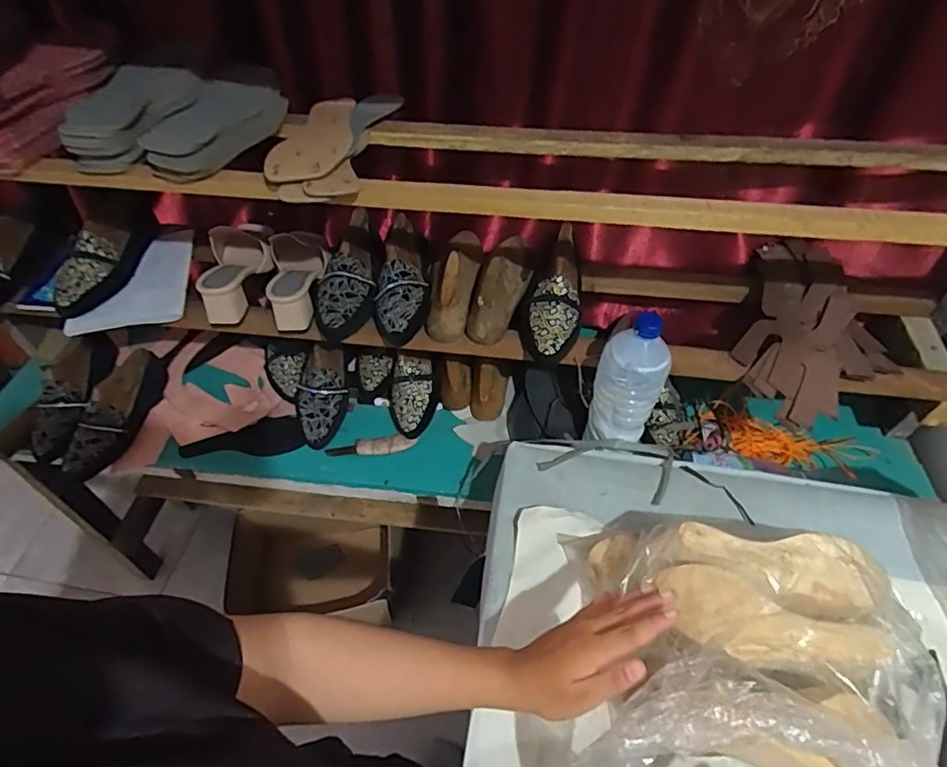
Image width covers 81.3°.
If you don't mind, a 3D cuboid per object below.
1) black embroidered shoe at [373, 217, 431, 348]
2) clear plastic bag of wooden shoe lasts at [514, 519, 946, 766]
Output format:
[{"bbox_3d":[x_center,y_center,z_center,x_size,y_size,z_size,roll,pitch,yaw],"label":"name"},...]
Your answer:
[{"bbox_3d":[-0.103,-0.165,0.831,0.082,0.071,0.224,2,49,1],"label":"black embroidered shoe"},{"bbox_3d":[0.231,0.251,0.472,0.276,0.200,0.285,9,49,7],"label":"clear plastic bag of wooden shoe lasts"}]

